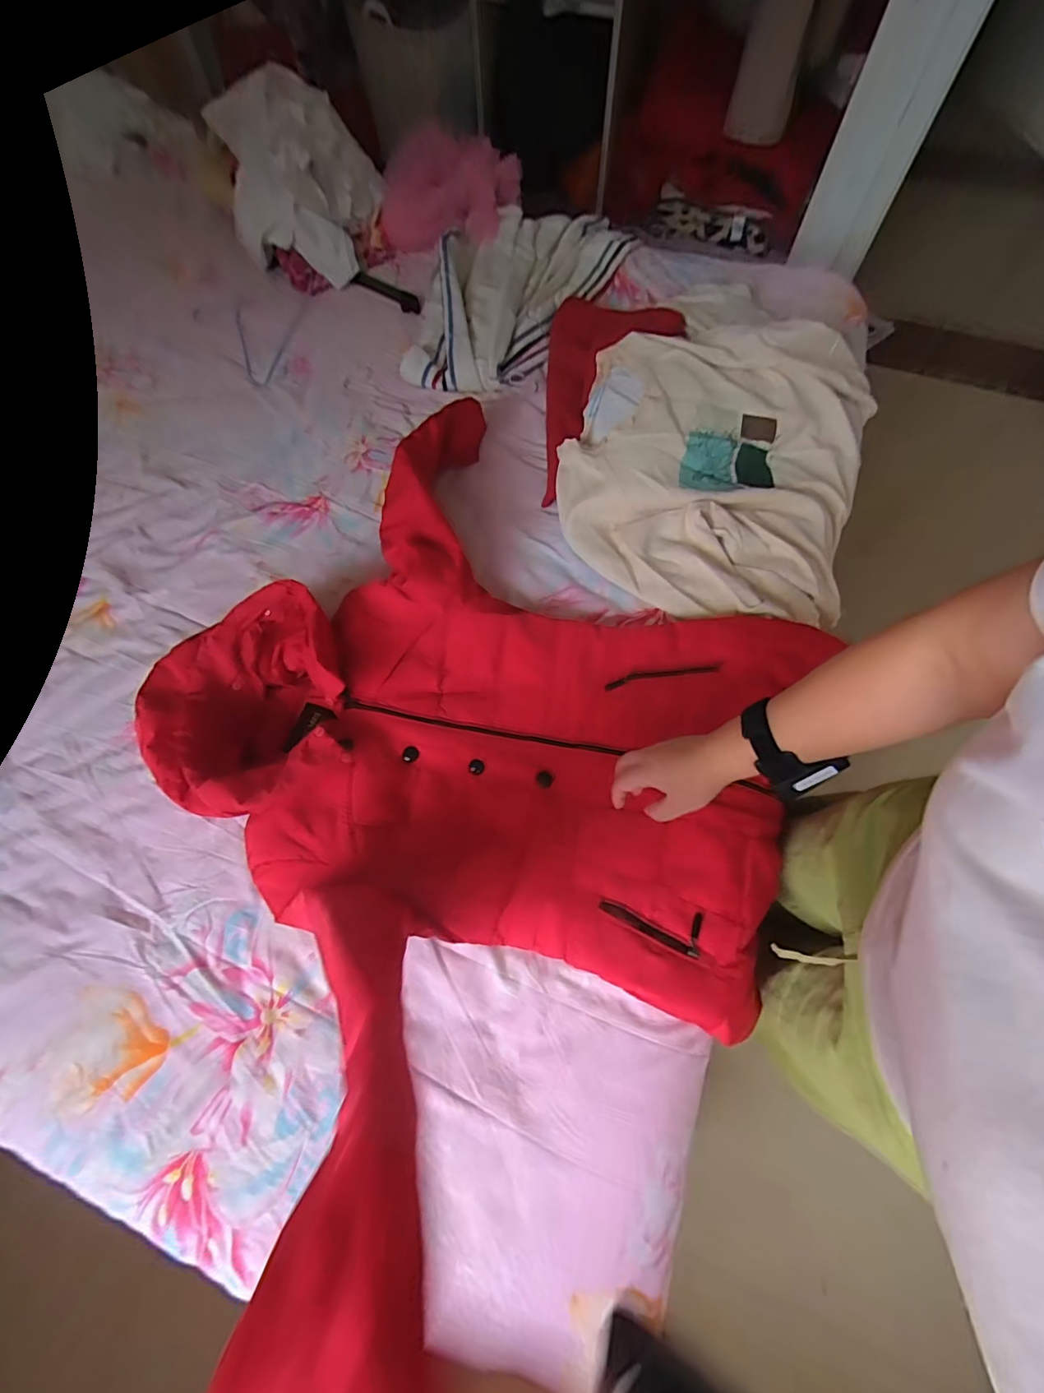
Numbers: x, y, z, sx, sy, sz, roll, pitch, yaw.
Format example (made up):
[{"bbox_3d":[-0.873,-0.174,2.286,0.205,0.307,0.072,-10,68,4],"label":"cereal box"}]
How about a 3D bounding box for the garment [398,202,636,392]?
[{"bbox_3d":[-0.024,-0.797,1.010,0.315,0.081,0.565,34,72,14],"label":"garment"}]

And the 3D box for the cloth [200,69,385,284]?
[{"bbox_3d":[-0.399,-0.932,0.939,0.269,0.238,0.199,-10,69,-3],"label":"cloth"}]

